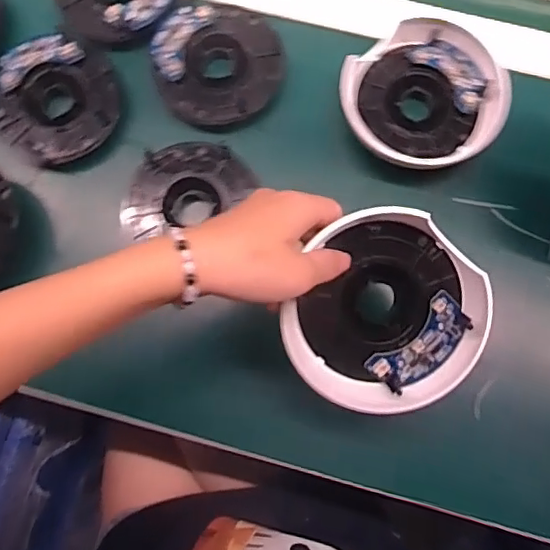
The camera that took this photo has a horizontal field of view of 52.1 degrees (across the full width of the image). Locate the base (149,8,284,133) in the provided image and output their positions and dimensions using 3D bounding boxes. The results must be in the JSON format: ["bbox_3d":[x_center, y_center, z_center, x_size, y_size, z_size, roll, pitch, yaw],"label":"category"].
[{"bbox_3d":[-0.043,-0.163,0.442,0.098,0.017,0.093,0,80,1],"label":"base"}]

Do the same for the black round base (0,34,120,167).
[{"bbox_3d":[-0.173,-0.137,0.443,0.092,0.021,0.094,0,80,1],"label":"black round base"}]

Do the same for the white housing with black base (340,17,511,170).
[{"bbox_3d":[0.108,-0.131,0.433,0.114,0.044,0.110,0,80,1],"label":"white housing with black base"}]

